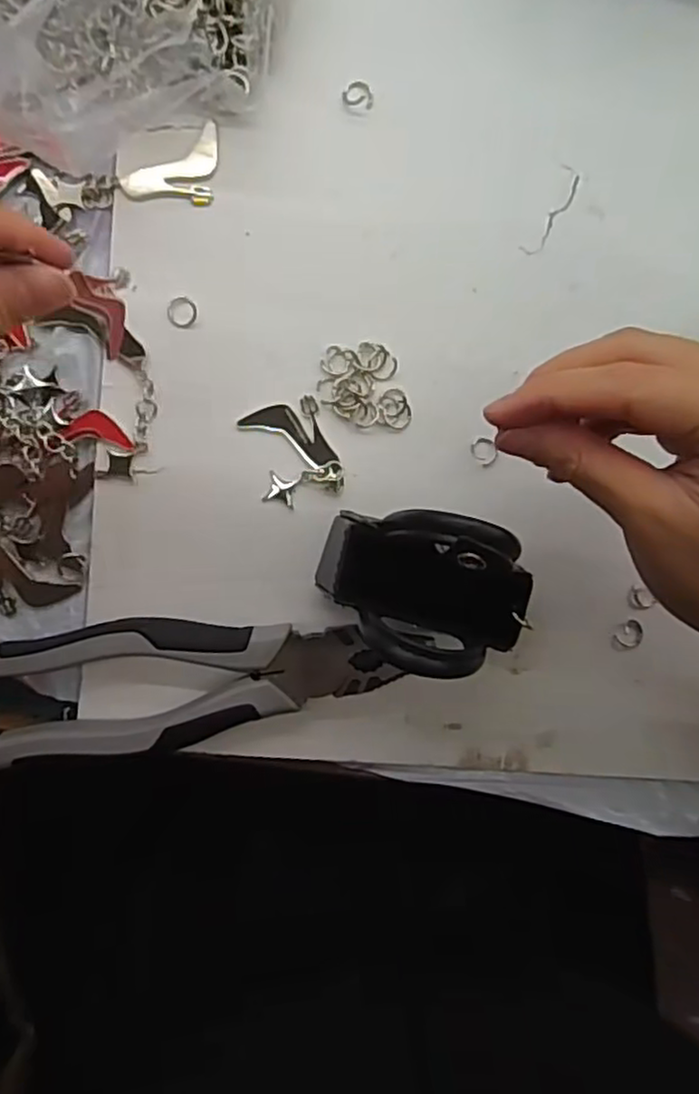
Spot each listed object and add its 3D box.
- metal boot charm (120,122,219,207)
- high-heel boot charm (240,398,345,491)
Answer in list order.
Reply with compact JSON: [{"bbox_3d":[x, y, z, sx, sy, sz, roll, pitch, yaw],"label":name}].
[{"bbox_3d":[-0.070,-0.154,0.287,0.046,0.004,0.026,-32,95,-1],"label":"metal boot charm"},{"bbox_3d":[-0.018,-0.049,0.295,0.050,0.004,0.027,34,91,-5],"label":"high-heel boot charm"}]

